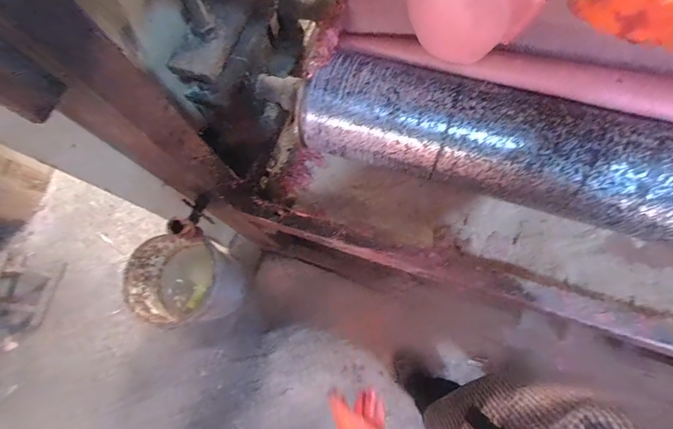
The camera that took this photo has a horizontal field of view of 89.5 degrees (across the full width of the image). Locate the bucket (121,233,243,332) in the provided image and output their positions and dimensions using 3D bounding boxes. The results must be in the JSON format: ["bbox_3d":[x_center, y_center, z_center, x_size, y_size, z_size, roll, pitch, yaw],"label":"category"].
[{"bbox_3d":[-0.533,0.248,1.244,0.301,0.330,0.277,-1,69,2],"label":"bucket"}]

